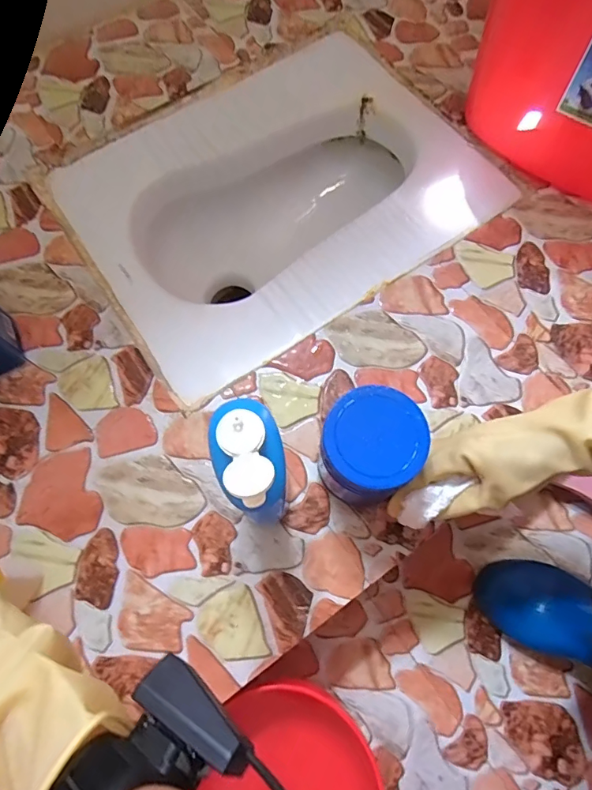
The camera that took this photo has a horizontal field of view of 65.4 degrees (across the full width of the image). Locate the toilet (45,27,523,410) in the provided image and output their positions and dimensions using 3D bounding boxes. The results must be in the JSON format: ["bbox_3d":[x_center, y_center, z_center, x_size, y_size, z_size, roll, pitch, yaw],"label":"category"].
[{"bbox_3d":[-0.027,-0.259,0.716,0.518,0.193,0.423,-35,73,-12],"label":"toilet"}]

